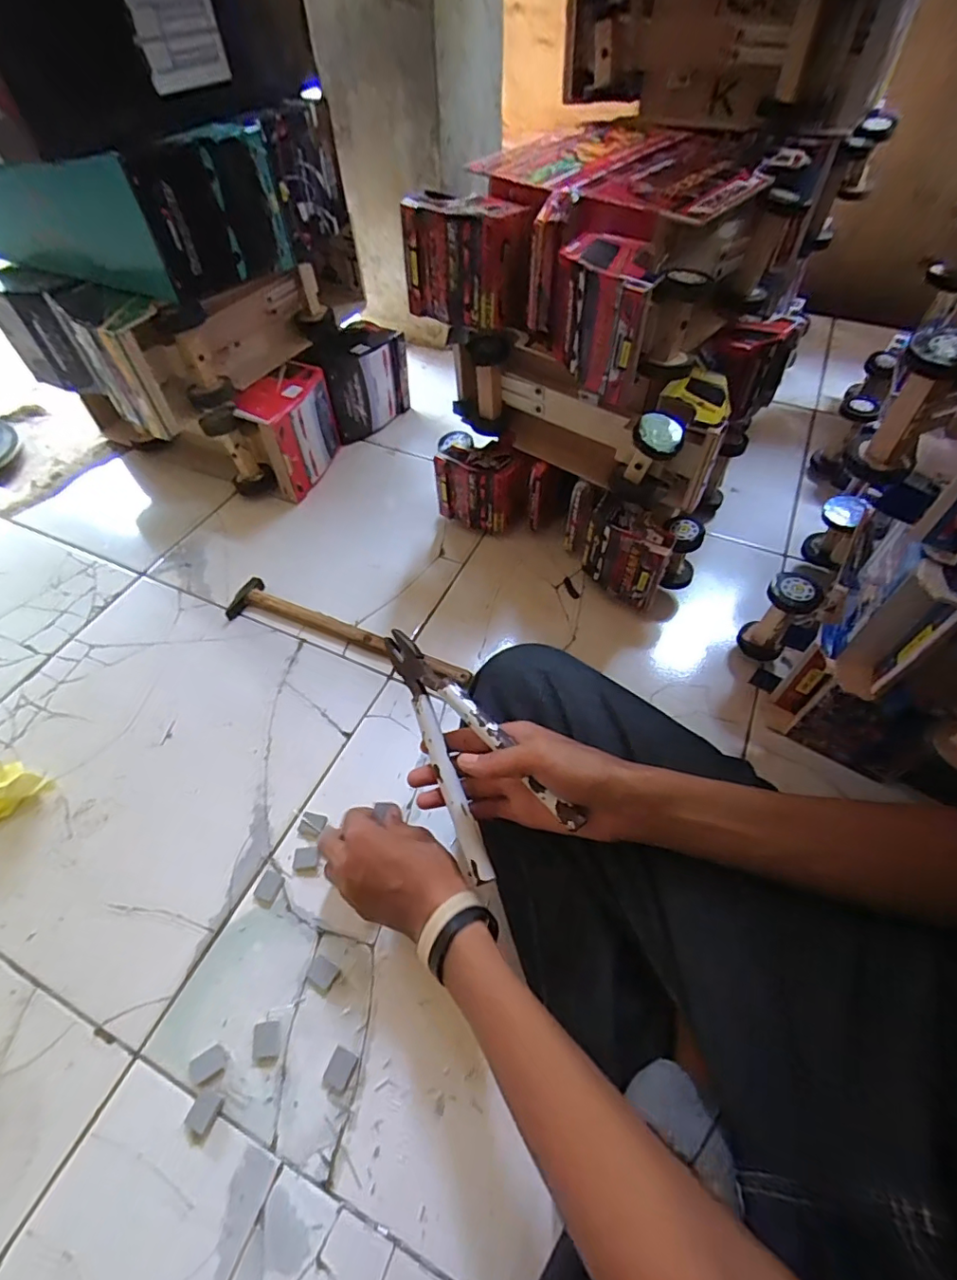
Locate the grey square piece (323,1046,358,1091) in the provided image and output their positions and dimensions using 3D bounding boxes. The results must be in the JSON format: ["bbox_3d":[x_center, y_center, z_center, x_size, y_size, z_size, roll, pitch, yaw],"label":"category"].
[{"bbox_3d":[-0.111,0.342,0.434,0.020,0.004,0.024,20,55,16],"label":"grey square piece"}]

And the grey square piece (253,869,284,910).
[{"bbox_3d":[-0.199,0.235,0.513,0.022,0.004,0.029,18,54,14],"label":"grey square piece"}]

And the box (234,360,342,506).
[{"bbox_3d":[-0.287,-0.322,0.838,0.081,0.137,0.157,13,53,11],"label":"box"}]

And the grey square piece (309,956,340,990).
[{"bbox_3d":[-0.136,0.289,0.473,0.021,0.004,0.019,23,56,18],"label":"grey square piece"}]

